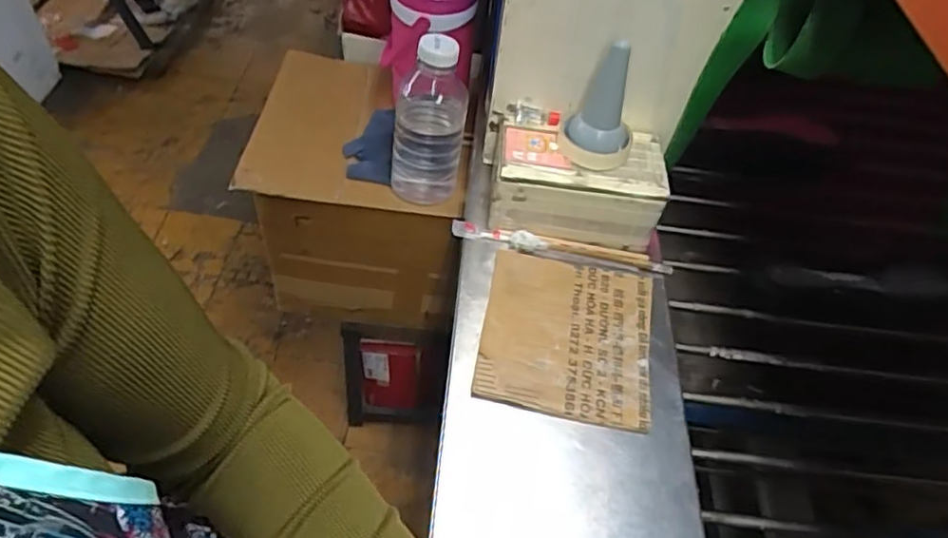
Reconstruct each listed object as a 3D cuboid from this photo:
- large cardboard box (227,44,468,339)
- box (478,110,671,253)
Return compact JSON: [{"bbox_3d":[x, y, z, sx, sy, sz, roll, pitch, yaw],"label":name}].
[{"bbox_3d":[-0.175,-0.128,1.059,0.308,0.316,0.324,4,50,-1],"label":"large cardboard box"},{"bbox_3d":[0.113,-0.108,0.755,0.205,0.087,0.122,8,50,2],"label":"box"}]

